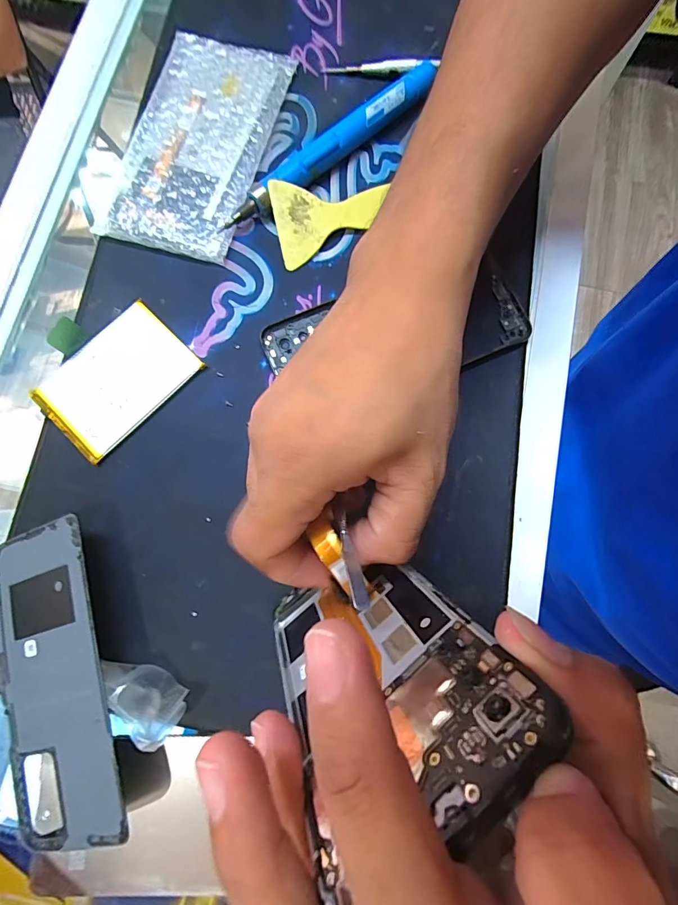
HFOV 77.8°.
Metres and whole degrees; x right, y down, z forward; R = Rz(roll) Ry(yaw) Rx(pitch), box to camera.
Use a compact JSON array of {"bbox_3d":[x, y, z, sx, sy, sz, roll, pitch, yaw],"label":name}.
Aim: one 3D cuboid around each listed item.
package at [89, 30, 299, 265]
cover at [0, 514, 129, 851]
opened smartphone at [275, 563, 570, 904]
[{"bbox_3d":[-0.104,-0.223,0.297,0.101,0.010,0.174,15,80,3],"label":"package"},{"bbox_3d":[-0.152,0.119,0.223,0.072,0.004,0.158,-19,79,16],"label":"cover"},{"bbox_3d":[0.010,0.076,0.160,0.070,0.154,0.008,-43,100,-7],"label":"opened smartphone"}]

